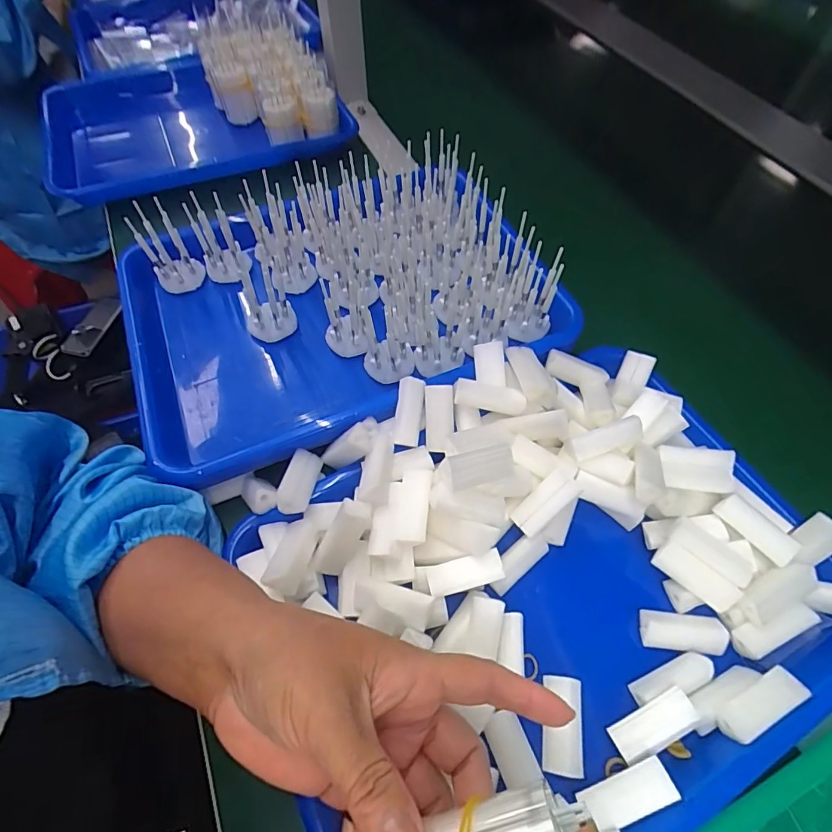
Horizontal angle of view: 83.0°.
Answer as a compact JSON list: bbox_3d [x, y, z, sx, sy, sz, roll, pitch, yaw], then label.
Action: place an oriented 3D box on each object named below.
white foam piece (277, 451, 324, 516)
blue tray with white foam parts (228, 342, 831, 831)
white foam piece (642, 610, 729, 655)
[{"bbox_3d":[-0.076,0.043,0.307,0.020,0.010,0.046,4,43,3],"label":"white foam piece"},{"bbox_3d":[0.071,0.089,0.285,0.319,0.058,0.271,-25,62,-14],"label":"blue tray with white foam parts"},{"bbox_3d":[0.159,0.128,0.279,0.046,0.011,0.021,5,59,3],"label":"white foam piece"}]

